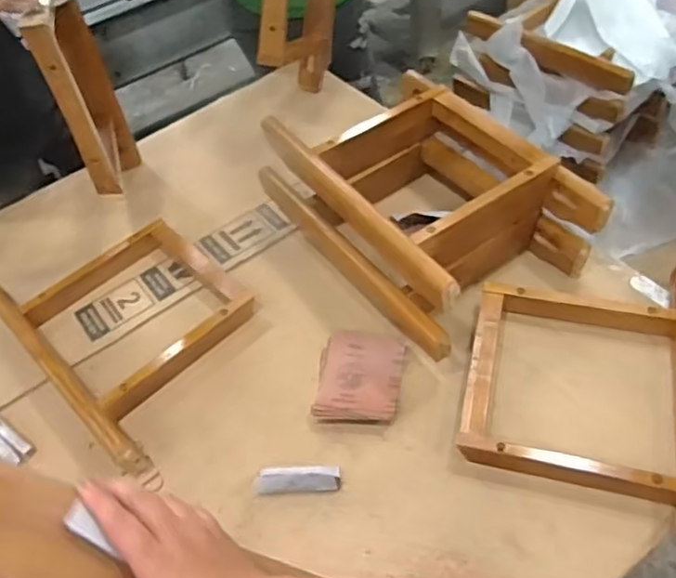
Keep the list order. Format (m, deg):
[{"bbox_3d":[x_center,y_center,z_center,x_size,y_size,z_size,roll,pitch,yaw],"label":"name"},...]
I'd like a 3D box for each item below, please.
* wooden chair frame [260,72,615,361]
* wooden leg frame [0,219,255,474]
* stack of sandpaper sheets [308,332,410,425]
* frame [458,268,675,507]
[{"bbox_3d":[0.139,-0.146,1.059,0.352,0.187,0.475,-32,54,-18],"label":"wooden chair frame"},{"bbox_3d":[-0.342,0.042,1.052,0.327,0.069,0.465,-39,57,-23],"label":"wooden leg frame"},{"bbox_3d":[0.034,0.131,0.961,0.126,0.015,0.155,6,52,11],"label":"stack of sandpaper sheets"},{"bbox_3d":[0.356,0.140,0.874,0.341,0.090,0.465,8,52,13],"label":"frame"}]

